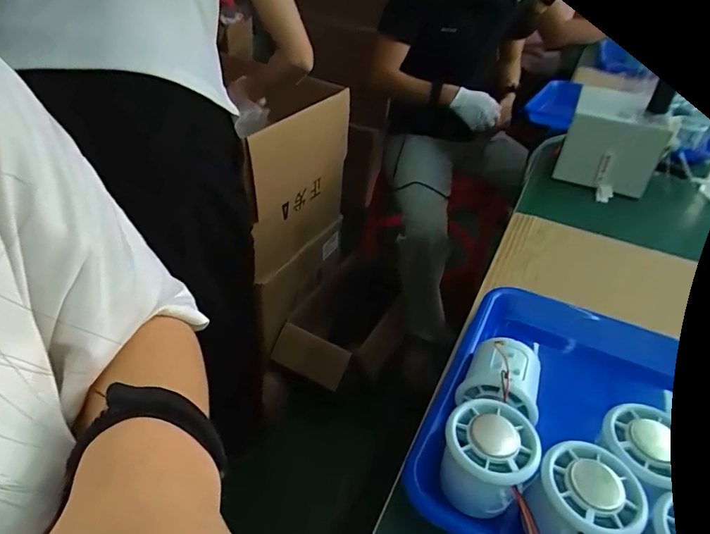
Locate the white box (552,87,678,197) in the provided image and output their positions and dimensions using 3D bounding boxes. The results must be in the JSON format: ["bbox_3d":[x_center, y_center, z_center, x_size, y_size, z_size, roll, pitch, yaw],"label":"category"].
[{"bbox_3d":[0.373,-0.182,0.673,0.123,0.101,0.112,20,42,16],"label":"white box"}]

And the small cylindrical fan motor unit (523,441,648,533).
[{"bbox_3d":[0.132,0.141,0.273,0.060,0.043,0.053,-13,43,-21],"label":"small cylindrical fan motor unit"}]

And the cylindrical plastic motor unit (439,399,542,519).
[{"bbox_3d":[0.083,0.124,0.299,0.053,0.052,0.053,3,40,-3],"label":"cylindrical plastic motor unit"}]

